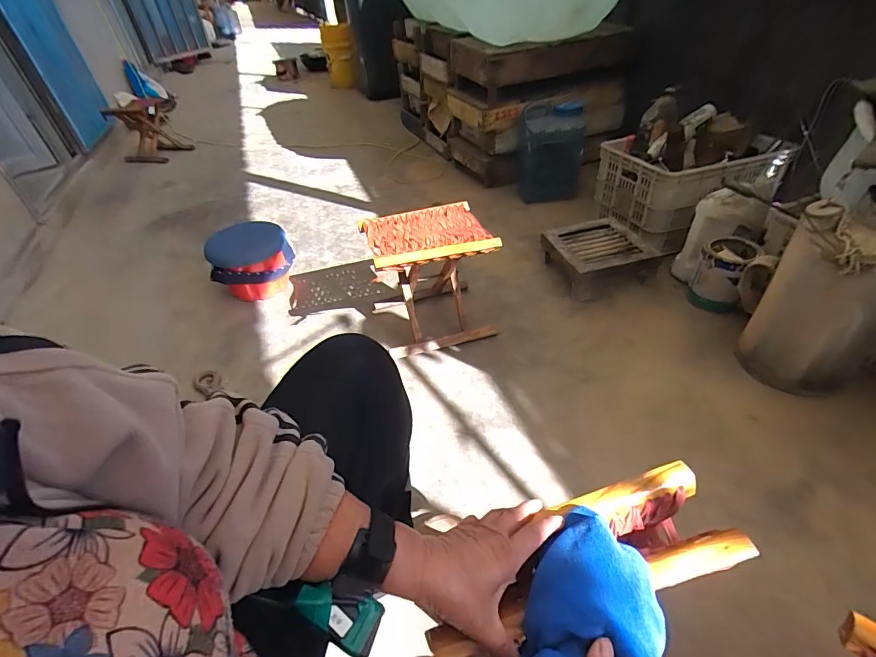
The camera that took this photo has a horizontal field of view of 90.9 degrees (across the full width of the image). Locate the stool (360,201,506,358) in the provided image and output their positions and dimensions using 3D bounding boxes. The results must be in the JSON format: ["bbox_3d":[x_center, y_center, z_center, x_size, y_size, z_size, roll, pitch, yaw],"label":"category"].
[{"bbox_3d":[-0.019,-0.135,1.170,0.312,0.298,0.257,-11,42,-4],"label":"stool"}]

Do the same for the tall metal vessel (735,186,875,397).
[{"bbox_3d":[0.829,-0.070,0.905,0.227,0.409,0.217,-32,48,-25],"label":"tall metal vessel"}]

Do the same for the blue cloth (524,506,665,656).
[{"bbox_3d":[0.115,0.246,0.342,0.106,0.042,0.214,26,52,31],"label":"blue cloth"}]

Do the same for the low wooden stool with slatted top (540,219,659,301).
[{"bbox_3d":[0.501,-0.243,1.388,0.262,0.089,0.268,-13,42,-7],"label":"low wooden stool with slatted top"}]

